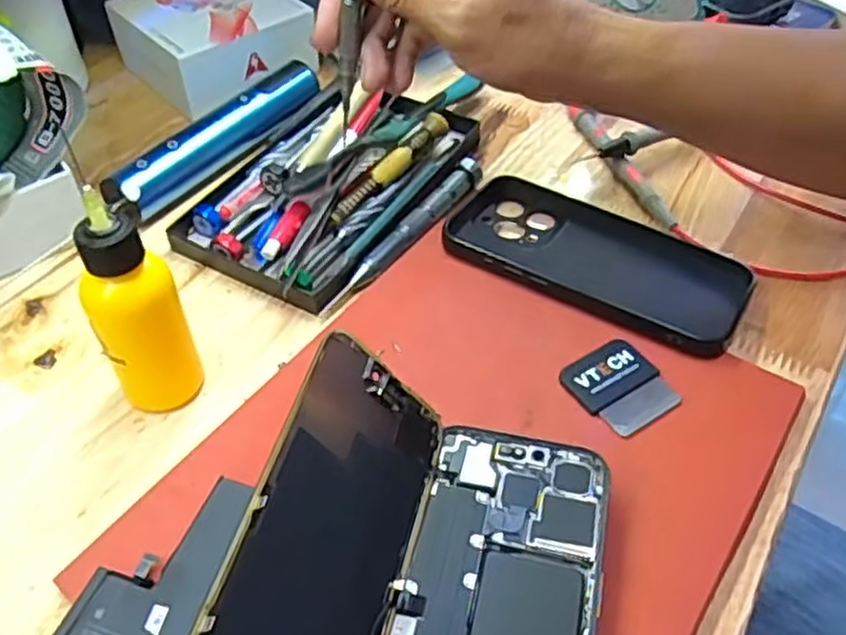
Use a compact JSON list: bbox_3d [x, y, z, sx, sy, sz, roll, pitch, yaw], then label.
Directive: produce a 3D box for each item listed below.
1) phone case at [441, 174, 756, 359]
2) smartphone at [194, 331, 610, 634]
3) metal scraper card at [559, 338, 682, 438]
[{"bbox_3d":[0.087,-0.033,0.384,0.150,0.013,0.078,24,51,21],"label":"phone case"},{"bbox_3d":[0.003,0.081,0.238,0.107,0.055,0.141,11,48,10],"label":"smartphone"},{"bbox_3d":[0.086,0.030,0.328,0.039,0.004,0.042,-28,53,-24],"label":"metal scraper card"}]

